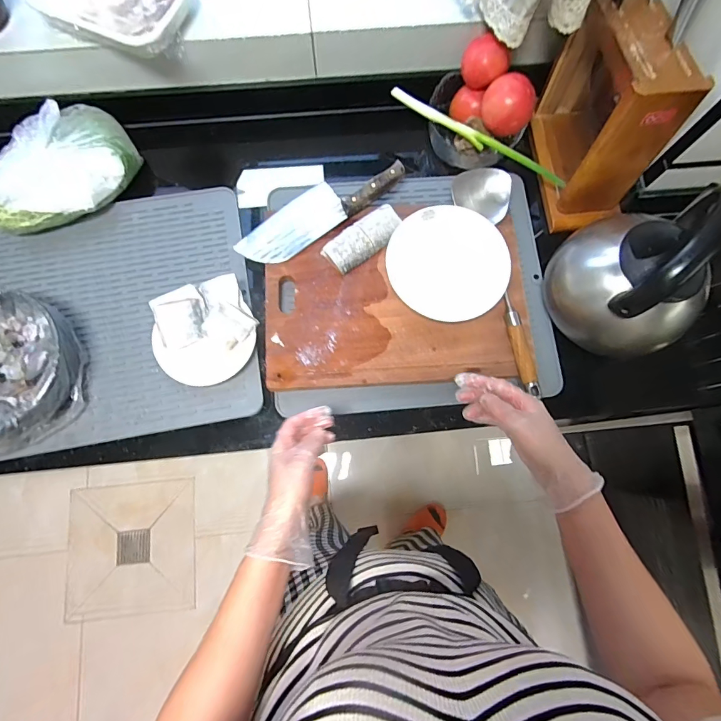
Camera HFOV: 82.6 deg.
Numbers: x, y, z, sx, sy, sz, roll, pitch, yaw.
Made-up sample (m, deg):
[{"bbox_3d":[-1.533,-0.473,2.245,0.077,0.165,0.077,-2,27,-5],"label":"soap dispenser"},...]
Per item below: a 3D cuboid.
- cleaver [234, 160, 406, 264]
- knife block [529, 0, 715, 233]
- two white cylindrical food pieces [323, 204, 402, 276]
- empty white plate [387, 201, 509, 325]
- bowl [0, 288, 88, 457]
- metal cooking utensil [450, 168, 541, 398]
[{"bbox_3d":[-0.064,-0.244,0.655,0.283,0.028,0.079,-35,81,-8],"label":"cleaver"},{"bbox_3d":[0.364,-0.369,0.609,0.111,0.224,0.241,-7,78,-3],"label":"knife block"},{"bbox_3d":[0.005,-0.192,0.648,0.129,0.021,0.055,-37,81,-8],"label":"two white cylindrical food pieces"},{"bbox_3d":[0.131,-0.149,0.630,0.175,0.035,0.181,0,78,-1],"label":"empty white plate"},{"bbox_3d":[-0.504,0.014,0.579,0.195,0.090,0.210,0,78,-1],"label":"bowl"},{"bbox_3d":[0.237,-0.134,0.639,0.092,0.032,0.367,-15,78,-4],"label":"metal cooking utensil"}]

